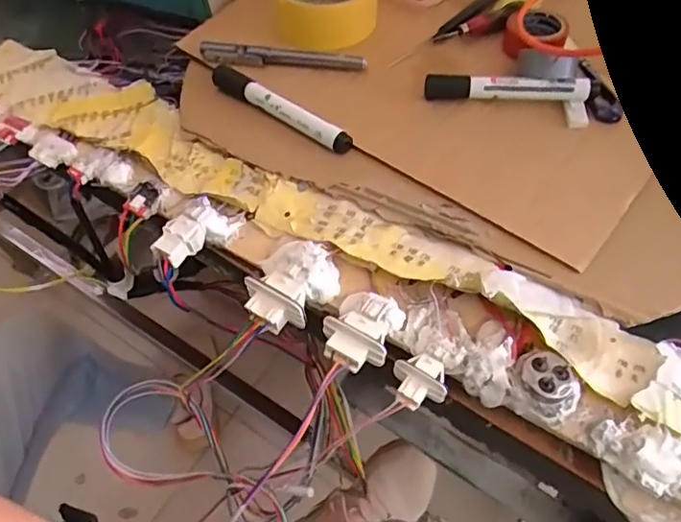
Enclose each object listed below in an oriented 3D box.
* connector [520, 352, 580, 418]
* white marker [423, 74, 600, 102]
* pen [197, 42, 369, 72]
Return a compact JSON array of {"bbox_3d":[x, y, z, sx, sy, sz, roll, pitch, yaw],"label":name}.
[{"bbox_3d":[0.115,0.068,0.299,0.034,0.017,0.028,34,64,21],"label":"connector"},{"bbox_3d":[0.133,-0.134,0.423,0.131,0.020,0.013,6,58,5],"label":"white marker"},{"bbox_3d":[-0.050,-0.171,0.457,0.140,0.016,0.016,7,58,6],"label":"pen"}]

